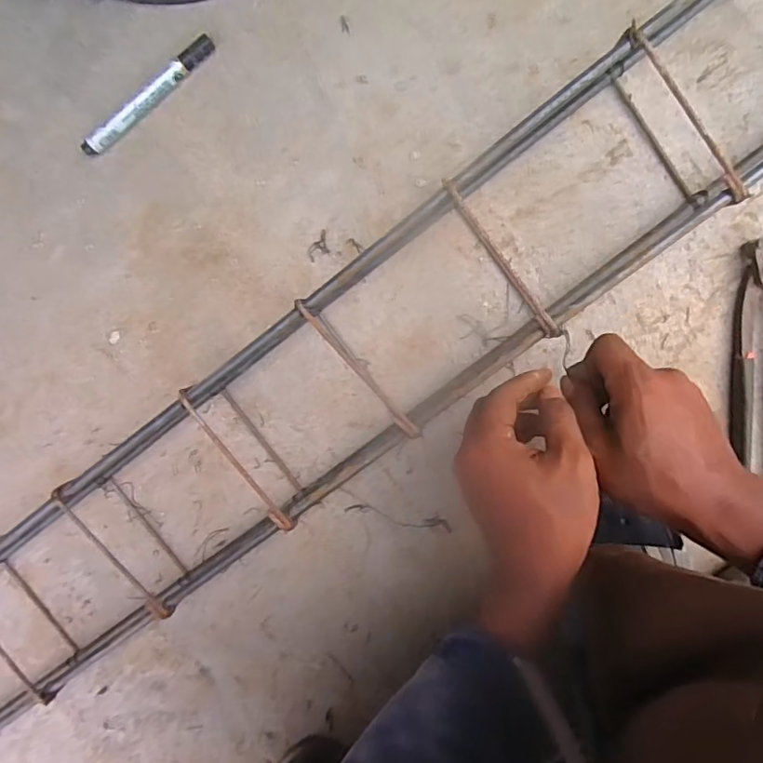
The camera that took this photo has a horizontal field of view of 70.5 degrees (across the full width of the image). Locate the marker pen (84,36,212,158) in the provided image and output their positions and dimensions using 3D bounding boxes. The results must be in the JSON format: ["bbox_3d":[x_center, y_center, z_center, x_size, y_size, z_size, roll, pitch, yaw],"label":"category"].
[{"bbox_3d":[-0.198,-0.240,0.457,0.140,0.015,0.015,-38,94,8],"label":"marker pen"}]

